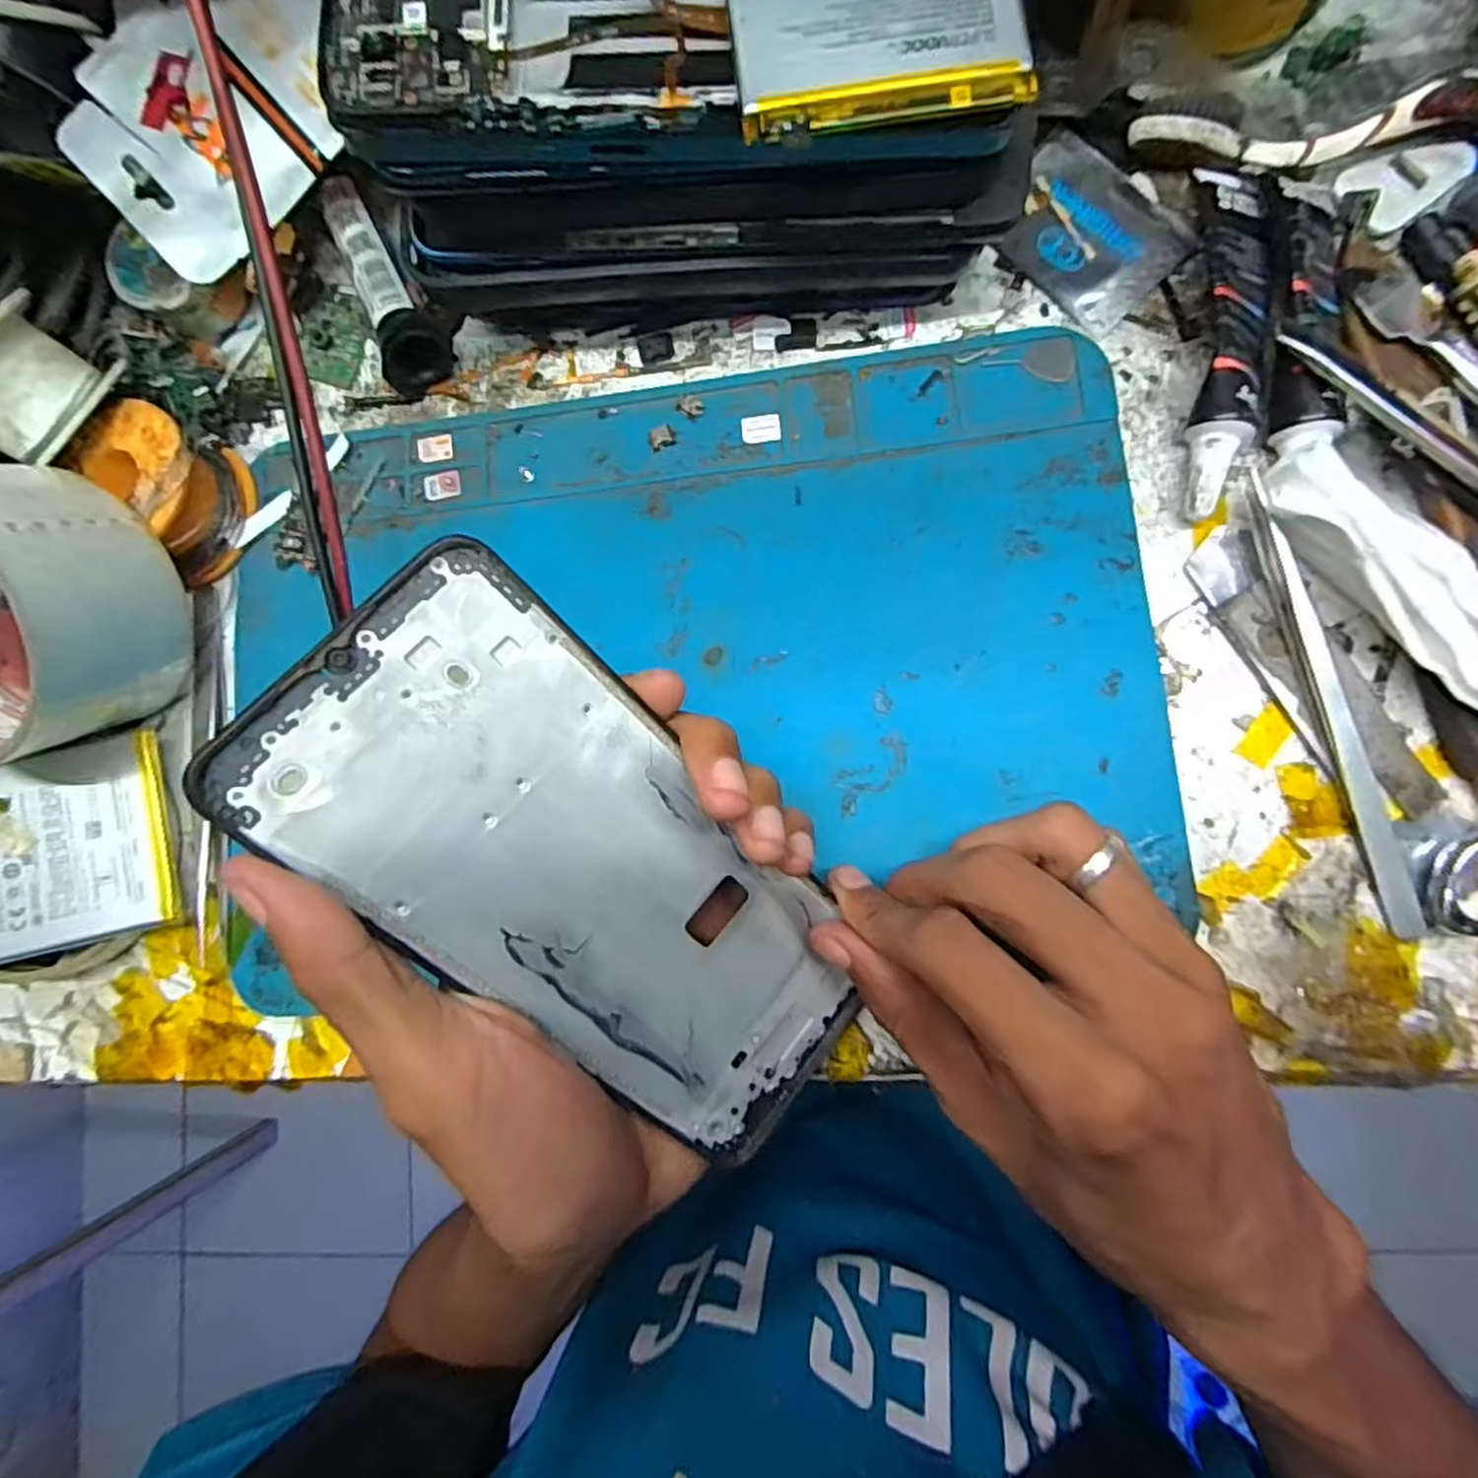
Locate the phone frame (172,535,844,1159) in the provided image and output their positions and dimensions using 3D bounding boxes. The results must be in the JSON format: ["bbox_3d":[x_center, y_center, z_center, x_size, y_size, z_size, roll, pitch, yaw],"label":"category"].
[{"bbox_3d":[-0.029,0.036,0.164,0.071,0.004,0.158,-49,114,-14],"label":"phone frame"}]

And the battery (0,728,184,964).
[{"bbox_3d":[-0.229,0.037,0.226,0.085,0.008,0.063,-13,85,-5],"label":"battery"}]

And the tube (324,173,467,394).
[{"bbox_3d":[-0.118,-0.157,0.238,0.024,0.024,0.073,-21,82,5],"label":"tube"}]

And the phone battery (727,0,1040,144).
[{"bbox_3d":[0.028,-0.167,0.153,0.062,0.008,0.066,-9,83,7],"label":"phone battery"}]

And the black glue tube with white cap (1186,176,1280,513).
[{"bbox_3d":[0.144,-0.116,0.202,0.021,0.017,0.105,6,85,8],"label":"black glue tube with white cap"}]

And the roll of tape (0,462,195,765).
[{"bbox_3d":[-0.222,-0.038,0.208,0.083,0.053,0.083,3,107,9],"label":"roll of tape"}]

